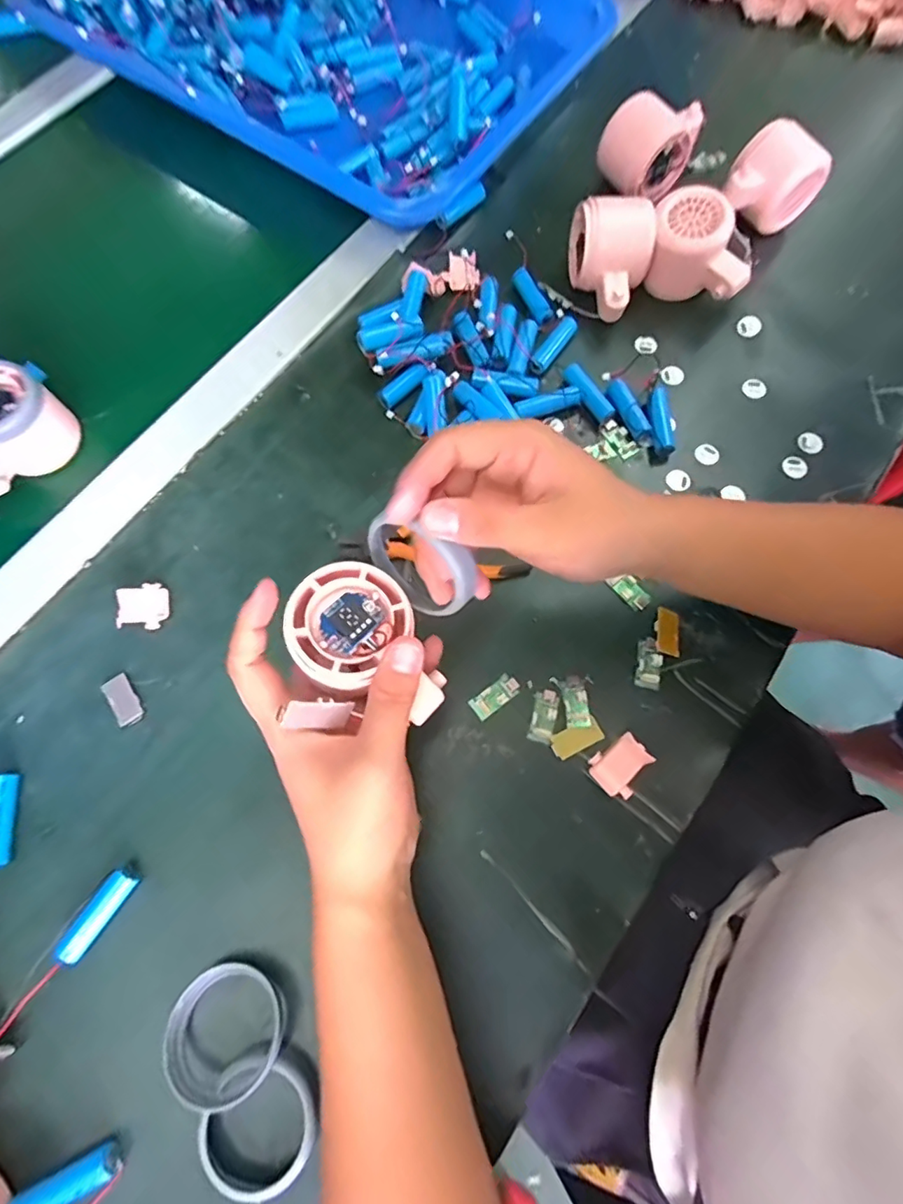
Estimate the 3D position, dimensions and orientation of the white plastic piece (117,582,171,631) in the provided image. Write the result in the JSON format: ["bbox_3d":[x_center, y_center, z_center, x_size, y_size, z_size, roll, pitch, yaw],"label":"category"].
[{"bbox_3d":[-0.199,0.003,0.349,0.031,0.010,0.030,-5,73,-3],"label":"white plastic piece"}]

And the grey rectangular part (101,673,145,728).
[{"bbox_3d":[-0.204,0.061,0.336,0.015,0.004,0.032,-33,77,-11],"label":"grey rectangular part"}]

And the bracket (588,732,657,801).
[{"bbox_3d":[0.101,0.097,0.318,0.032,0.014,0.029,-38,78,-12],"label":"bracket"}]

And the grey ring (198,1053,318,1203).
[{"bbox_3d":[-0.095,0.259,0.269,0.055,0.016,0.058,0,73,-1],"label":"grey ring"}]

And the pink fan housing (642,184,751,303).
[{"bbox_3d":[0.187,-0.263,0.411,0.077,0.057,0.052,26,74,6],"label":"pink fan housing"}]

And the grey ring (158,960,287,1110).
[{"bbox_3d":[-0.116,0.221,0.278,0.060,0.018,0.056,0,73,-1],"label":"grey ring"}]

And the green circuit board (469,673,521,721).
[{"bbox_3d":[0.028,0.059,0.338,0.031,0.005,0.015,-35,77,-11],"label":"green circuit board"}]

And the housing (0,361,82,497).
[{"bbox_3d":[-0.302,-0.115,0.363,0.056,0.044,0.080,37,76,9],"label":"housing"}]

